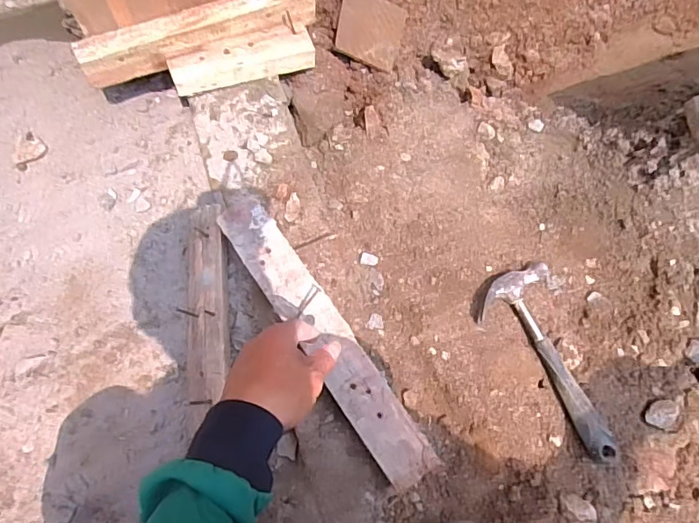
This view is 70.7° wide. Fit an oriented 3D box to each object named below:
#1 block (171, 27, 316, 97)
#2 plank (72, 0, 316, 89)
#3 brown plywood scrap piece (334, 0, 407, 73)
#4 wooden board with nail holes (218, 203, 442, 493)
[{"bbox_3d":[-0.156,-0.299,0.729,0.213,0.046,0.057,-19,74,-7],"label":"block"},{"bbox_3d":[-0.212,-0.332,0.708,0.343,0.055,0.050,-20,74,-11],"label":"plank"},{"bbox_3d":[0.035,-0.391,0.824,0.110,0.014,0.131,17,73,-15],"label":"brown plywood scrap piece"},{"bbox_3d":[-0.033,0.082,0.574,0.062,0.013,0.376,-33,74,-12],"label":"wooden board with nail holes"}]

